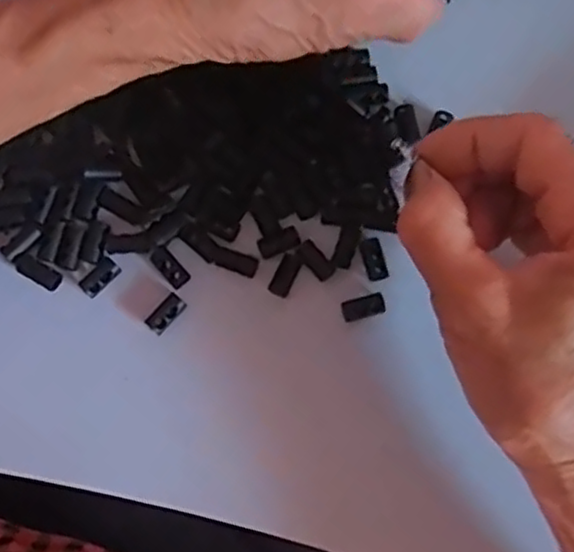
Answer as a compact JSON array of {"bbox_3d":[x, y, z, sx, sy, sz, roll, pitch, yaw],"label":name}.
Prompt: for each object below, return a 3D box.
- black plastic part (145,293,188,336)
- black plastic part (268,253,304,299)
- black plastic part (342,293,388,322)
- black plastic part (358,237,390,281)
[{"bbox_3d":[-0.051,0.016,0.298,0.009,0.005,0.018,42,81,8],"label":"black plastic part"},{"bbox_3d":[0.000,0.000,0.301,0.009,0.004,0.018,28,80,5],"label":"black plastic part"},{"bbox_3d":[0.033,0.013,0.299,0.018,0.005,0.009,-15,79,-3],"label":"black plastic part"},{"bbox_3d":[0.038,-0.007,0.303,0.009,0.004,0.018,-17,79,-4],"label":"black plastic part"}]

